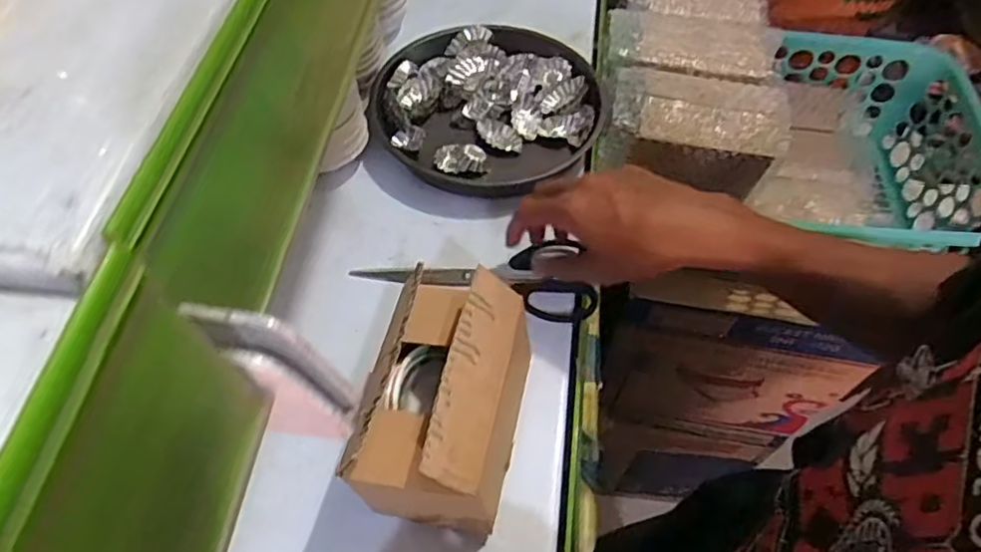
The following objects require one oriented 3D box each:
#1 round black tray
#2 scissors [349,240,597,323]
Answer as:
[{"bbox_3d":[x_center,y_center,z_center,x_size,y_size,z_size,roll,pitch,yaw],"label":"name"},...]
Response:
[{"bbox_3d":[0.000,-0.164,0.604,0.203,0.029,0.193,0,59,-1],"label":"round black tray"},{"bbox_3d":[-0.013,0.014,0.508,0.187,0.025,0.065,-7,70,3],"label":"scissors"}]

